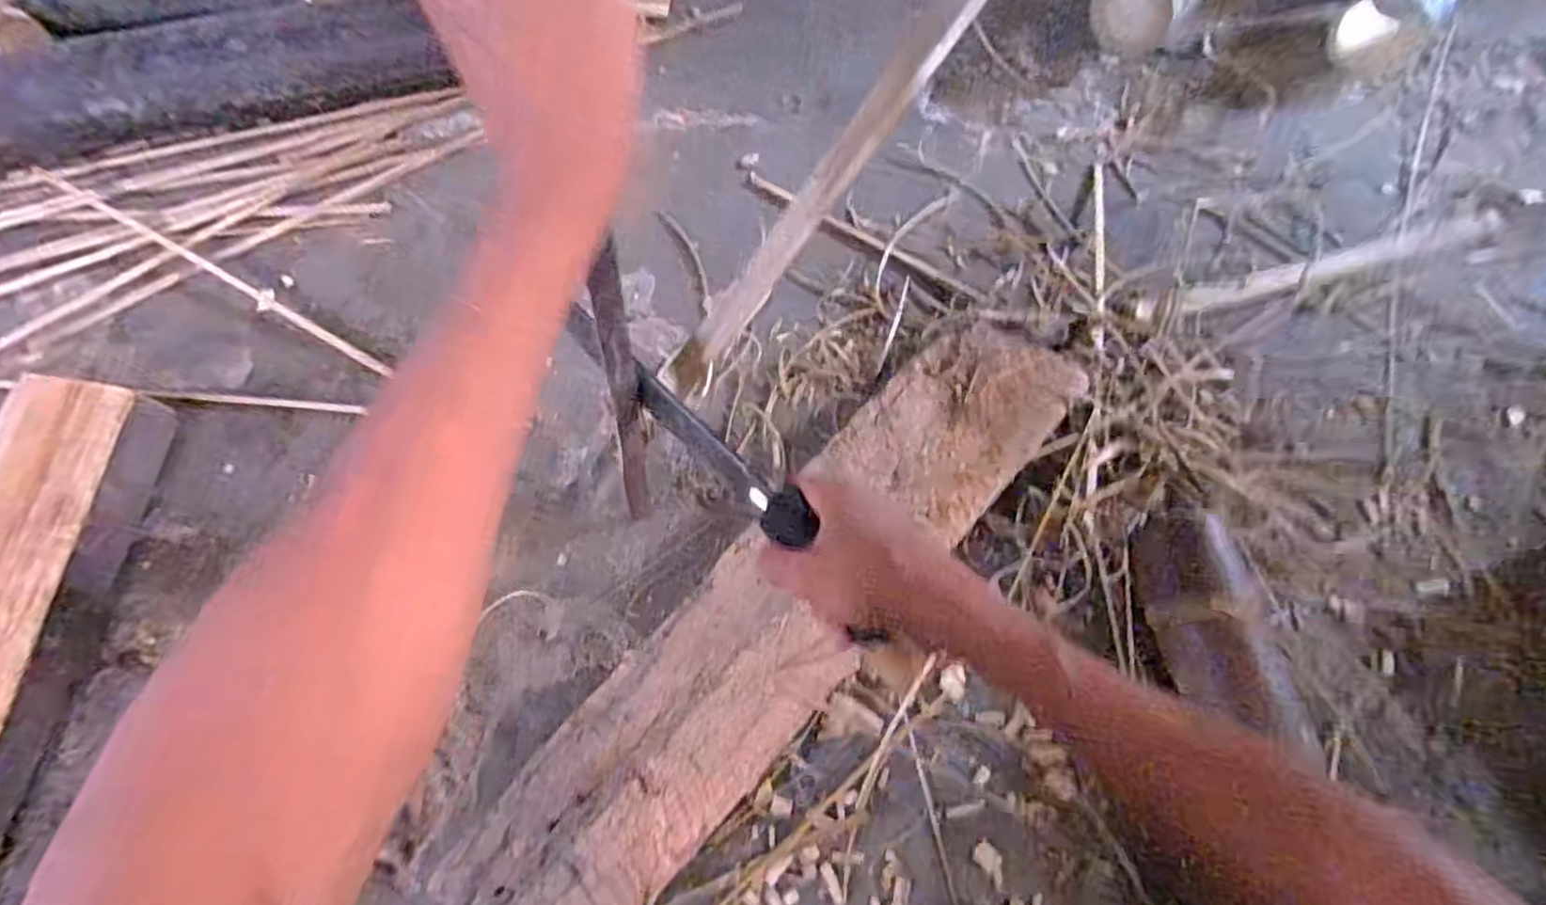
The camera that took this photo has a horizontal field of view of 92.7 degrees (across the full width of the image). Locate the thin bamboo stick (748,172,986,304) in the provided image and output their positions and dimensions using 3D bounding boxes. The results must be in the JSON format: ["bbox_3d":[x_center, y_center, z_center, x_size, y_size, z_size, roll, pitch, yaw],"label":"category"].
[{"bbox_3d":[0.079,-0.195,0.670,0.247,0.010,0.016,33,74,11],"label":"thin bamboo stick"}]

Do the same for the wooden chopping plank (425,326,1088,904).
[{"bbox_3d":[0.018,0.109,0.537,0.116,0.051,0.542,40,75,15],"label":"wooden chopping plank"}]

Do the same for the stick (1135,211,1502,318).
[{"bbox_3d":[0.481,-0.163,0.644,0.359,0.017,0.023,-16,71,-5],"label":"stick"}]

